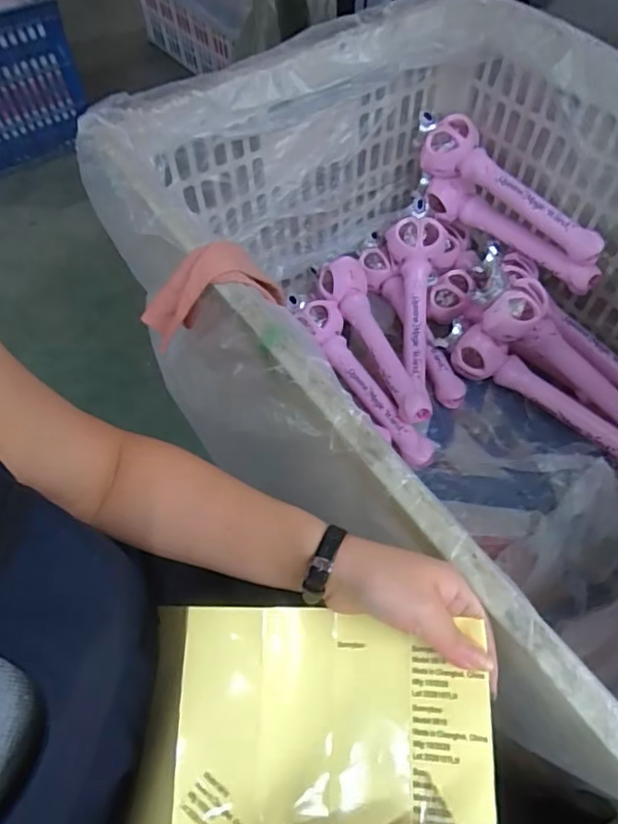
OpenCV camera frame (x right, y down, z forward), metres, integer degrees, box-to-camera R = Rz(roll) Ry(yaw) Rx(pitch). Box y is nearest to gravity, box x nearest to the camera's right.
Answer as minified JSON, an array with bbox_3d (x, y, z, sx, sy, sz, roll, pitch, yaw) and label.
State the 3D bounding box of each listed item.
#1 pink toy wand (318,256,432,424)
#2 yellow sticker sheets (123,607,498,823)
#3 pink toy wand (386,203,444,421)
[{"bbox_3d":[0.109,-0.122,0.914,0.082,0.062,0.328,-19,60,-9],"label":"pink toy wand"},{"bbox_3d":[-0.005,0.235,0.340,0.231,0.057,0.196,0,59,3],"label":"yellow sticker sheets"},{"bbox_3d":[0.175,-0.160,0.915,0.084,0.076,0.374,1,77,4],"label":"pink toy wand"}]

